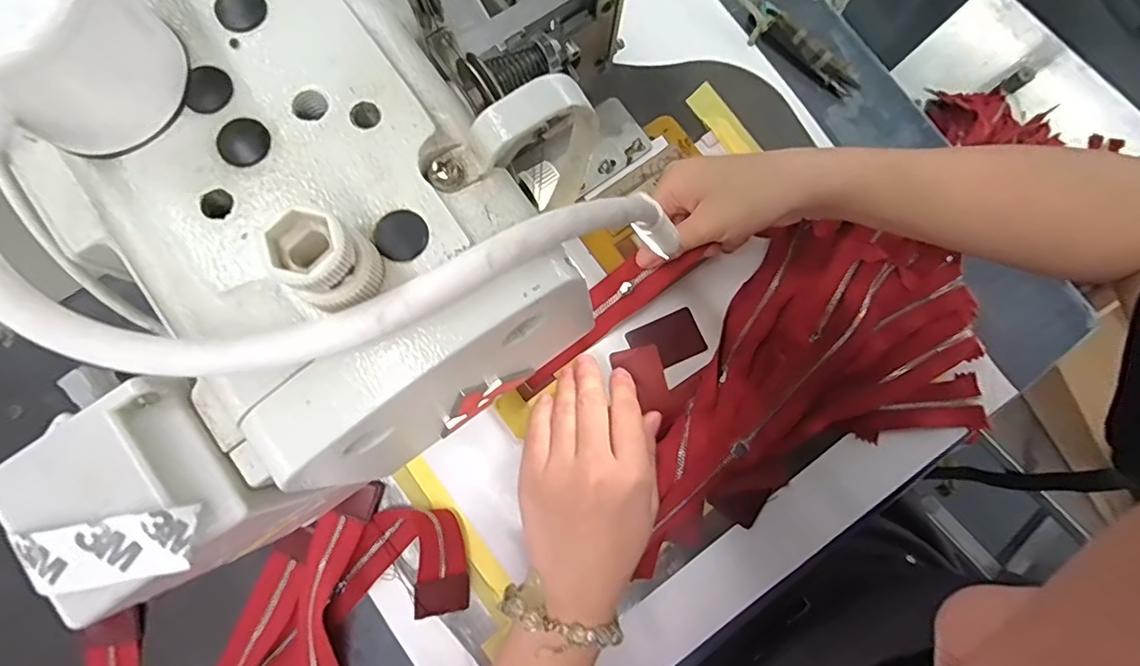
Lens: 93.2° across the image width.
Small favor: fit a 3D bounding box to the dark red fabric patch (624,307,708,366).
[{"bbox_3d":[0.071,0.006,0.393,0.051,0.004,0.035,-25,83,-6],"label":"dark red fabric patch"}]

